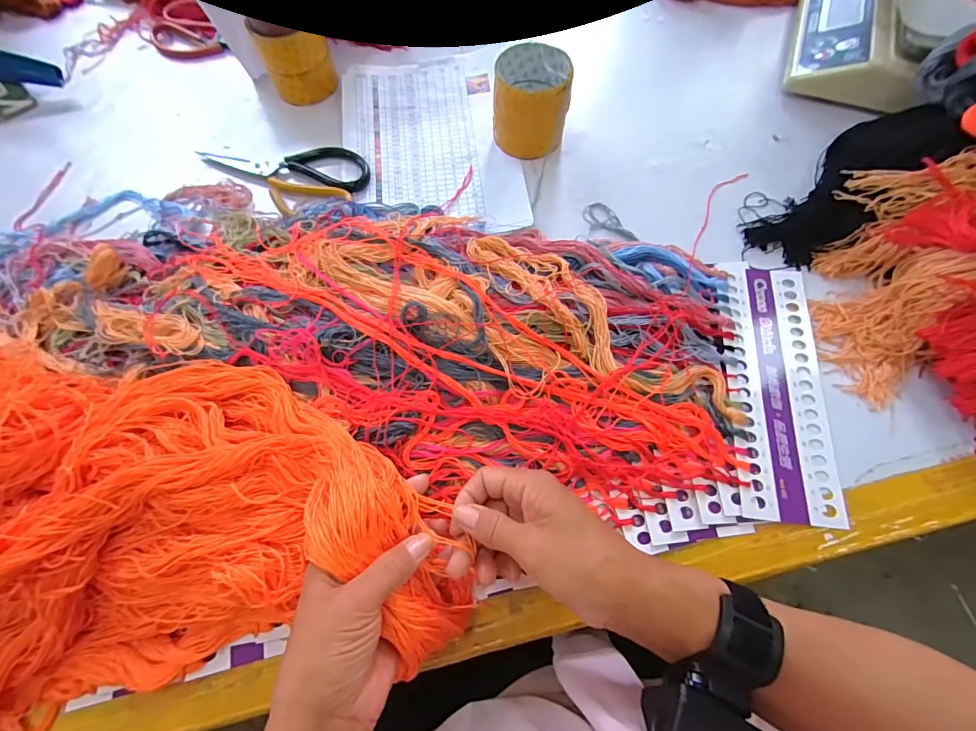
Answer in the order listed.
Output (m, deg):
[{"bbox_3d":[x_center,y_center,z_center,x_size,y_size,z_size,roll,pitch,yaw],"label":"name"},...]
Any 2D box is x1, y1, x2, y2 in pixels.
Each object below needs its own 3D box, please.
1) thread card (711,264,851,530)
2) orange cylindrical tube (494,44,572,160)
[{"bbox_3d":[0.260,0.013,0.382,0.081,0.005,0.242,7,67,0],"label":"thread card"},{"bbox_3d":[0.050,-0.295,0.482,0.082,0.077,0.089,-1,66,1],"label":"orange cylindrical tube"}]

